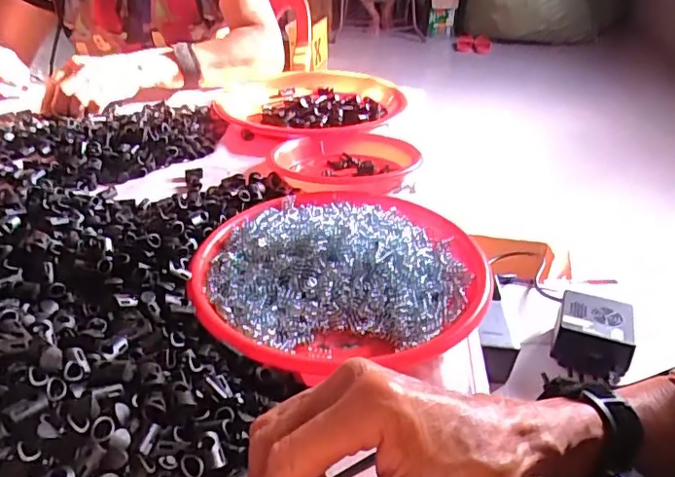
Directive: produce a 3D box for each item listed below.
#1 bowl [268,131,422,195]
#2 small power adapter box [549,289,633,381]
[{"bbox_3d":[0.010,-0.083,0.610,0.159,0.037,0.167,-1,33,1],"label":"bowl"},{"bbox_3d":[0.269,0.101,0.583,0.074,0.047,0.085,14,35,20],"label":"small power adapter box"}]

